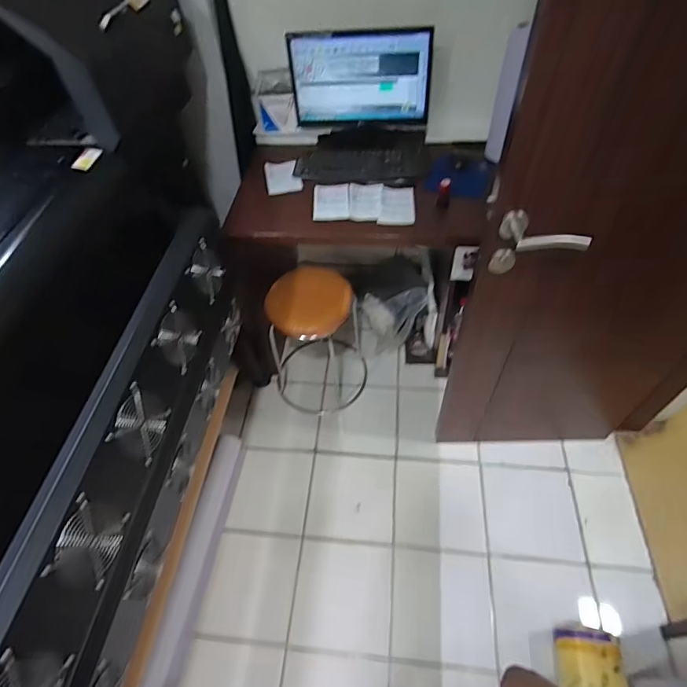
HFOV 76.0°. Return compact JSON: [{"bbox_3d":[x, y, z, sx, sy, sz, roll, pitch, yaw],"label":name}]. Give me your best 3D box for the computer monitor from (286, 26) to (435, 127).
[{"bbox_3d":[0.055,-0.824,1.400,0.435,0.274,0.069,2,53,5],"label":"computer monitor"}]

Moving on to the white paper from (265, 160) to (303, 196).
[{"bbox_3d":[-0.200,-0.554,1.460,0.113,0.009,0.177,-9,53,-4],"label":"white paper"}]

